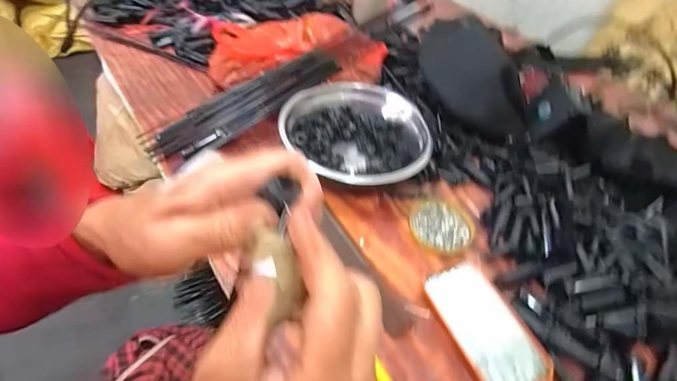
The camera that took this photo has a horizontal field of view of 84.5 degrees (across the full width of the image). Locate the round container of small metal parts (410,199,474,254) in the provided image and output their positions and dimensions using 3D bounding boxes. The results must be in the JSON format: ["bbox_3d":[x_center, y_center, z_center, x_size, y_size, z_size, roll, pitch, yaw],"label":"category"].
[{"bbox_3d":[0.140,0.047,0.505,0.086,0.017,0.087,3,48,-3],"label":"round container of small metal parts"}]

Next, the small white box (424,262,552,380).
[{"bbox_3d":[0.159,0.147,0.405,0.071,0.010,0.138,-16,52,-19],"label":"small white box"}]

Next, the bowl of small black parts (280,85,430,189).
[{"bbox_3d":[0.026,-0.084,0.565,0.196,0.068,0.224,-16,52,-19],"label":"bowl of small black parts"}]

